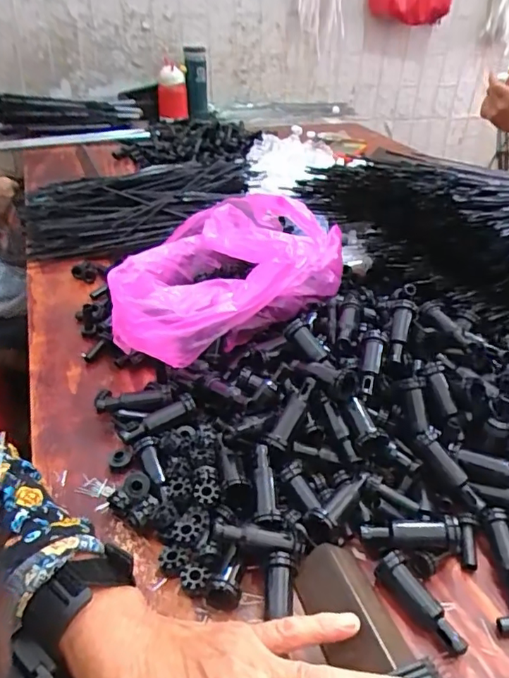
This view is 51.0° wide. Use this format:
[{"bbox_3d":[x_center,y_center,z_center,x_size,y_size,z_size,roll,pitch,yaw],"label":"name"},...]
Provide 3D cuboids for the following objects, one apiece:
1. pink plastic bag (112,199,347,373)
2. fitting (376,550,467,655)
[{"bbox_3d":[-0.034,-0.073,0.577,0.211,0.098,0.270,15,37,20],"label":"pink plastic bag"},{"bbox_3d":[0.108,0.167,0.341,0.016,0.022,0.067,-24,41,-31],"label":"fitting"}]

